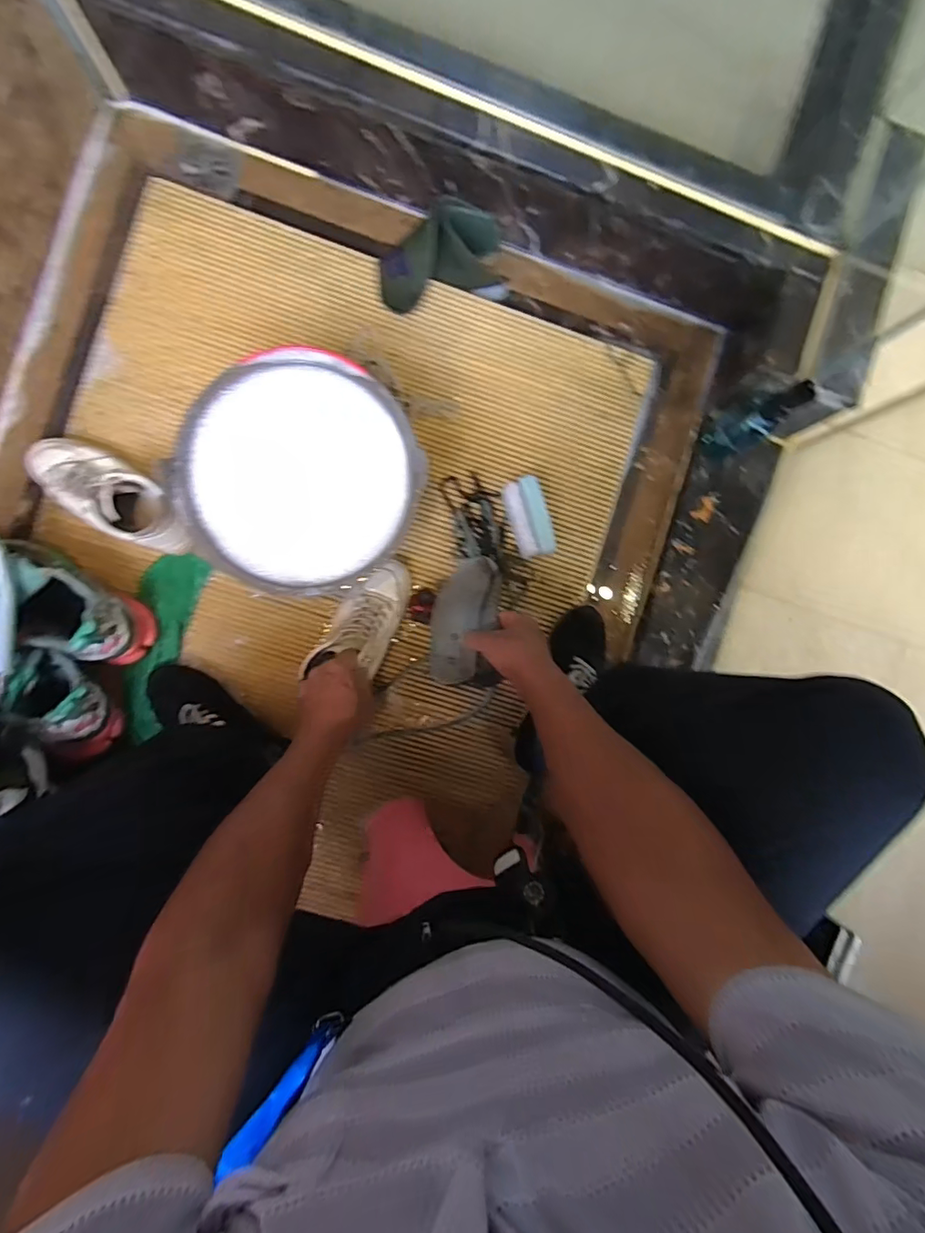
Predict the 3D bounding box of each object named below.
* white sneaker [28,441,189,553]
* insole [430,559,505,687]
[{"bbox_3d":[-0.480,-0.167,0.704,0.243,0.092,0.089,28,87,-3],"label":"white sneaker"},{"bbox_3d":[0.004,-0.007,0.708,0.086,0.039,0.215,13,56,-3],"label":"insole"}]

